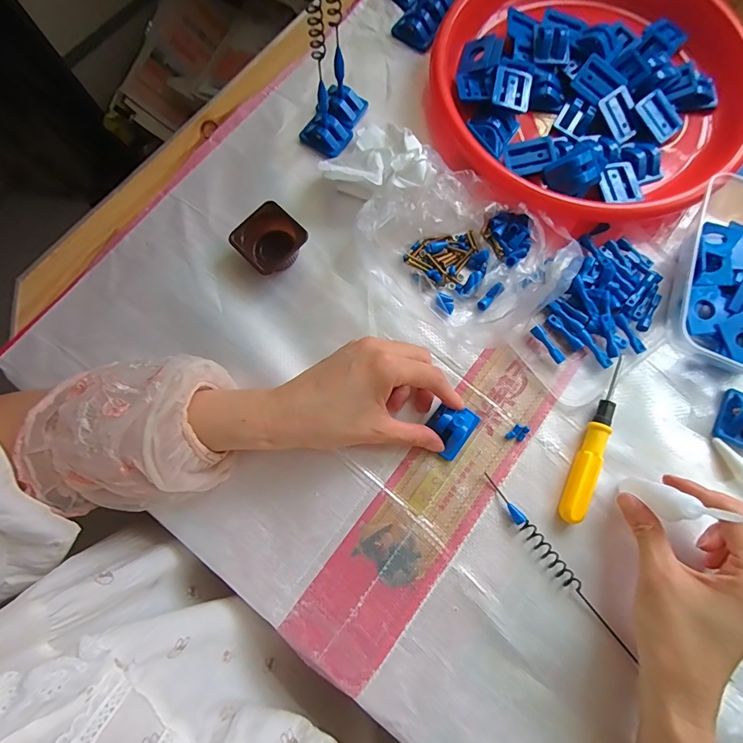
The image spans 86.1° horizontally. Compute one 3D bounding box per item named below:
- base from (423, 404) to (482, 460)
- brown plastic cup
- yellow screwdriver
[{"bbox_3d":[0.065,0.045,0.323,0.035,0.018,0.044,38,79,8],"label":"base"},{"bbox_3d":[-0.089,-0.115,0.356,0.053,0.029,0.057,42,80,9],"label":"brown plastic cup"},{"bbox_3d":[0.180,0.053,0.323,0.018,0.015,0.139,22,78,5],"label":"yellow screwdriver"}]

